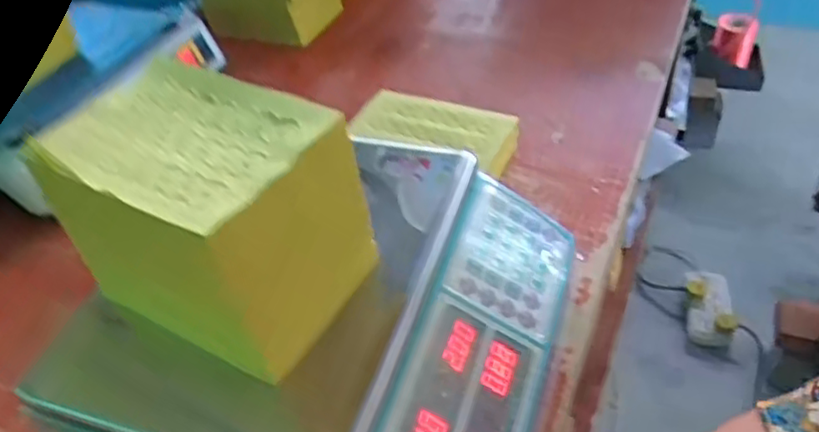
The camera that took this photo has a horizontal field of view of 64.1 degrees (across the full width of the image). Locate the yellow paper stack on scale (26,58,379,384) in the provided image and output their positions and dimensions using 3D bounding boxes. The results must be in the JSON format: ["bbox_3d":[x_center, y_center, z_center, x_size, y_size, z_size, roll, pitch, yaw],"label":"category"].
[{"bbox_3d":[-0.127,-0.002,0.425,0.164,0.119,0.118,19,49,24],"label":"yellow paper stack on scale"}]

